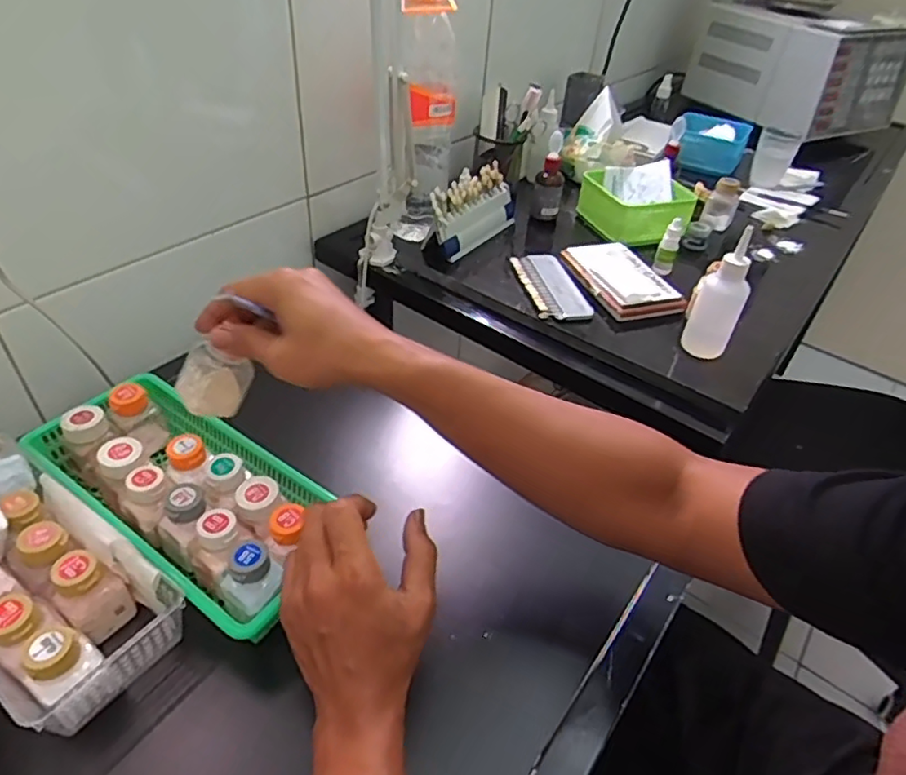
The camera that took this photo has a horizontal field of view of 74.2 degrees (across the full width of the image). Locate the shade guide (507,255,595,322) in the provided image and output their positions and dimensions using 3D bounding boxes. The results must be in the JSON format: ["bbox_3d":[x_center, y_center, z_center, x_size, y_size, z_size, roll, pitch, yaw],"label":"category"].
[{"bbox_3d":[0.122,-0.129,0.756,0.068,0.012,0.148,-7,42,-14],"label":"shade guide"}]

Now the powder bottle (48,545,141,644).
[{"bbox_3d":[-0.265,0.152,0.440,0.043,0.064,0.042,31,47,27],"label":"powder bottle"}]

